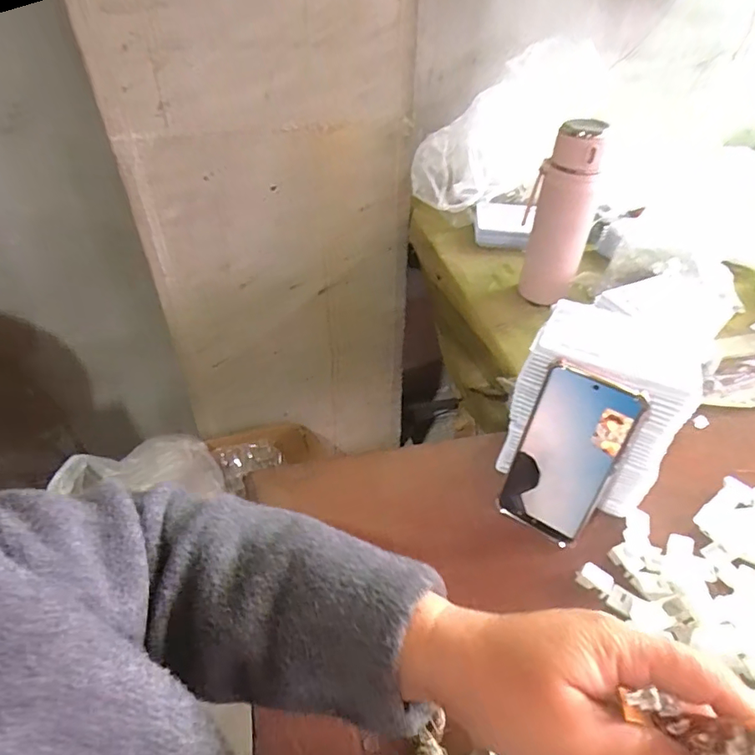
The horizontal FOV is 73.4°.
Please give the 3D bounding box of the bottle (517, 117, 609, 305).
[{"bbox_3d":[0.222,-0.198,0.621,0.076,0.202,0.069,12,42,12],"label":"bottle"}]

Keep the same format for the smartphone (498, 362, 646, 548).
[{"bbox_3d":[0.159,0.070,0.432,0.073,0.162,0.010,24,33,22],"label":"smartphone"}]

